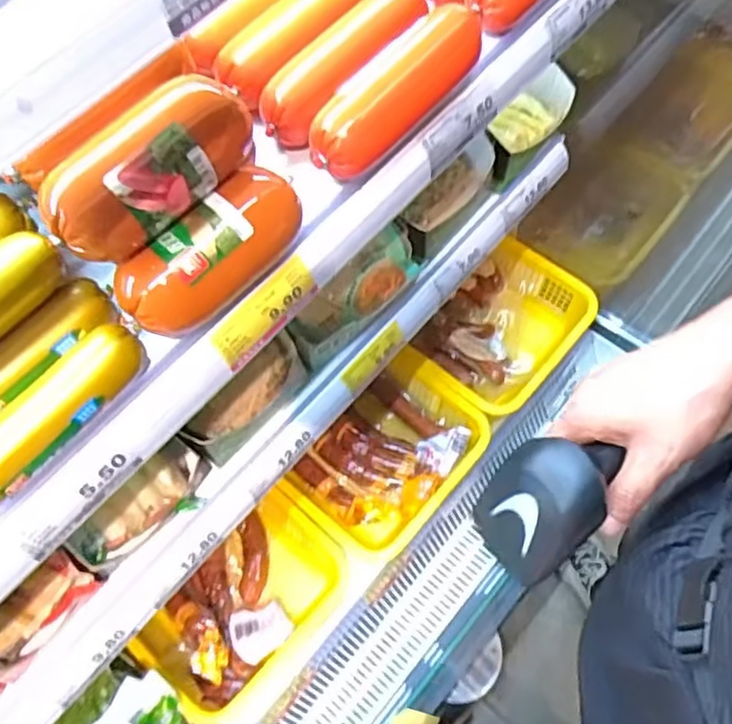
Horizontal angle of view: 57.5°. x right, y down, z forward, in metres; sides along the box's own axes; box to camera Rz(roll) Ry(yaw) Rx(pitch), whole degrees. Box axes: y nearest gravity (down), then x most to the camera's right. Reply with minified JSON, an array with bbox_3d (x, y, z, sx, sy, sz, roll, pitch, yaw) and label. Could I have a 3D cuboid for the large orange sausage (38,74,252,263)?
[{"bbox_3d":[-0.123,-0.115,0.388,0.051,0.056,0.132,37,73,17],"label":"large orange sausage"}]

